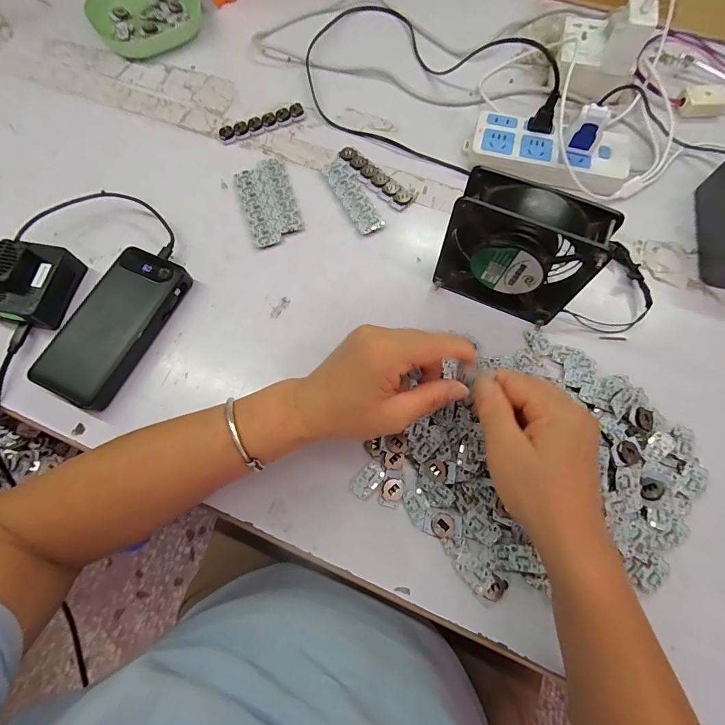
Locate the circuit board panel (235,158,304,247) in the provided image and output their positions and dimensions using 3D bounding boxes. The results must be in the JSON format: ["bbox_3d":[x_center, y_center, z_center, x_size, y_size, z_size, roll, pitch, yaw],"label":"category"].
[{"bbox_3d":[-0.105,-0.182,0.434,0.056,0.006,0.111,-19,71,-6],"label":"circuit board panel"}]

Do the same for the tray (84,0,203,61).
[{"bbox_3d":[-0.301,-0.486,0.537,0.140,0.023,0.142,-29,72,-9],"label":"tray"}]

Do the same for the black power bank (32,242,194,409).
[{"bbox_3d":[-0.237,-0.037,0.371,0.072,0.032,0.155,23,72,9],"label":"black power bank"}]

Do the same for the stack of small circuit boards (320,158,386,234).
[{"bbox_3d":[-0.012,-0.188,0.433,0.031,0.004,0.109,-26,71,-8],"label":"stack of small circuit boards"}]

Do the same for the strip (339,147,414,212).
[{"bbox_3d":[0.012,-0.212,0.442,0.024,0.008,0.108,-41,74,-13],"label":"strip"}]

